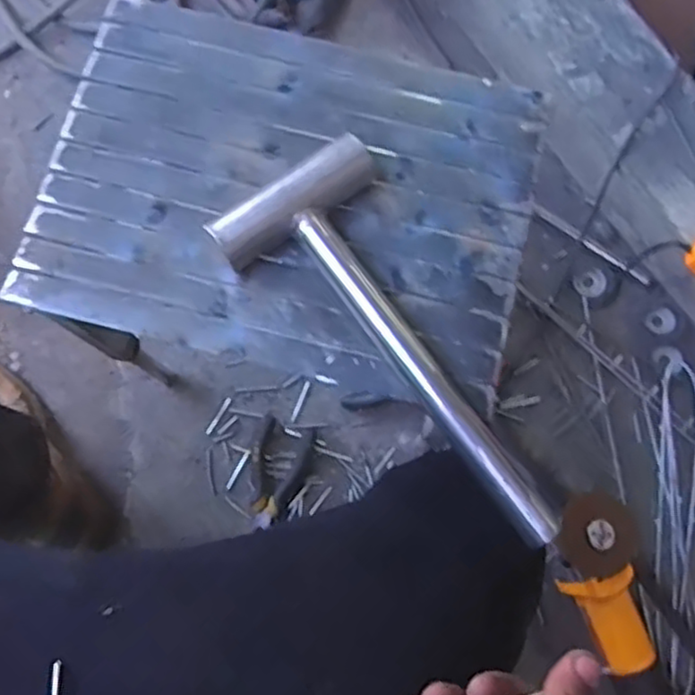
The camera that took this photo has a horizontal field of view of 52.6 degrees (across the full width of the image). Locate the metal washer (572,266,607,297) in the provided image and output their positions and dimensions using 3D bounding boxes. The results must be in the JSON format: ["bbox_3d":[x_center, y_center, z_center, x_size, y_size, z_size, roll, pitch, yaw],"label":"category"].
[{"bbox_3d":[0.309,-0.084,0.895,0.044,0.004,0.039,-41,80,-9],"label":"metal washer"}]

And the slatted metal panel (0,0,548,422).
[{"bbox_3d":[-0.043,-0.110,0.508,0.338,0.013,0.250,13,77,3],"label":"slatted metal panel"}]

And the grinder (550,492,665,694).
[{"bbox_3d":[0.293,0.300,0.754,0.083,0.093,0.297,-17,90,-4],"label":"grinder"}]

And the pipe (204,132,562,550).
[{"bbox_3d":[0.040,0.002,0.462,0.115,0.034,0.288,-36,79,-8],"label":"pipe"}]

